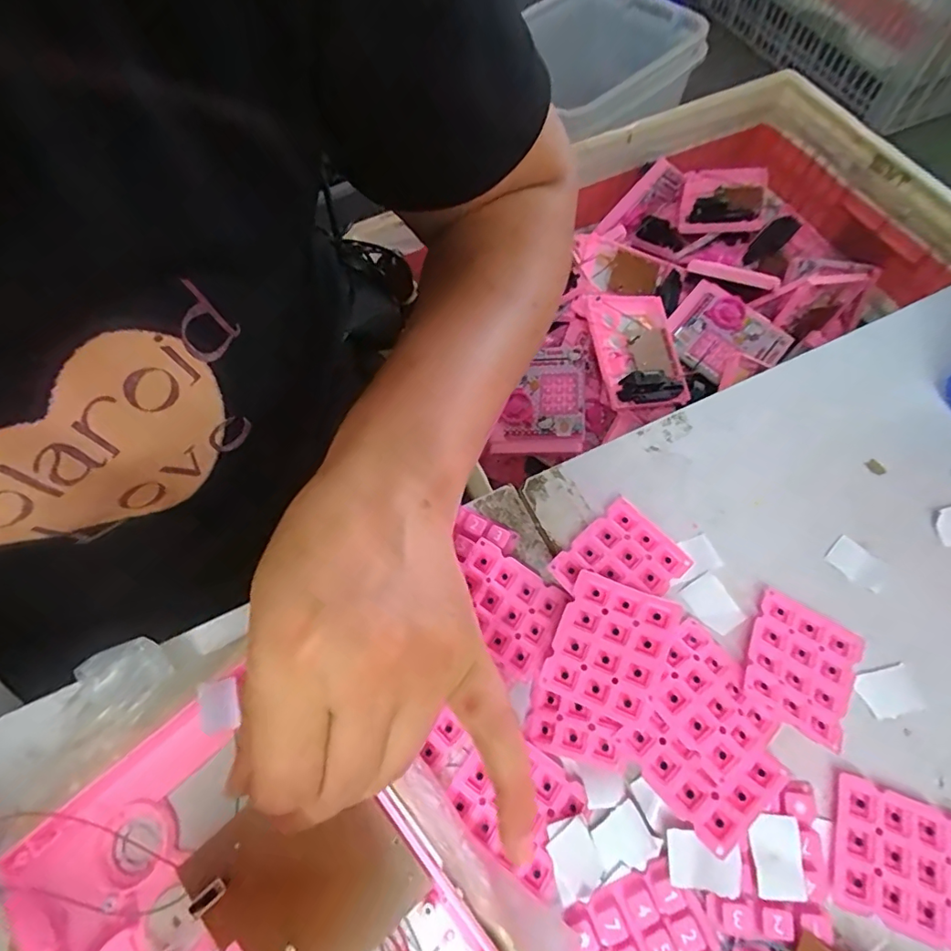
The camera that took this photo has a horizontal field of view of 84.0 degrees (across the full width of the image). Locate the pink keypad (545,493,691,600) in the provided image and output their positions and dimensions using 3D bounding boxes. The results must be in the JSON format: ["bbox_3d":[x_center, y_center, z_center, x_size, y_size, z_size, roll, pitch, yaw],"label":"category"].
[{"bbox_3d":[0.075,0.047,0.280,0.058,0.011,0.050,-38,70,-15],"label":"pink keypad"}]

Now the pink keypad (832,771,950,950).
[{"bbox_3d":[0.182,0.164,0.224,0.056,0.009,0.050,20,67,10],"label":"pink keypad"}]

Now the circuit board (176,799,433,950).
[{"bbox_3d":[-0.067,0.157,0.206,0.070,0.009,0.071,-40,70,-16],"label":"circuit board"}]

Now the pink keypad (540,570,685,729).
[{"bbox_3d":[0.064,0.081,0.251,0.050,0.004,0.059,18,72,22],"label":"pink keypad"}]

